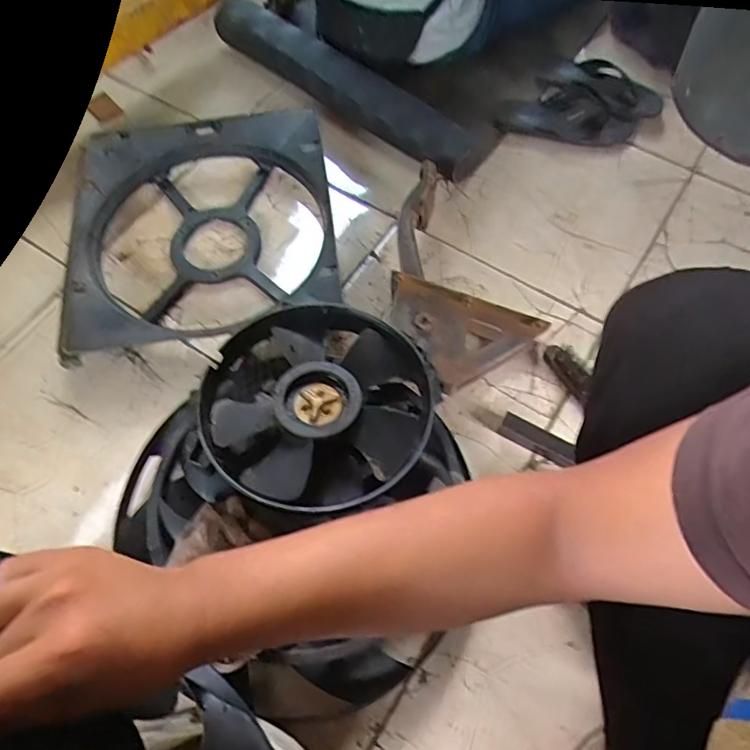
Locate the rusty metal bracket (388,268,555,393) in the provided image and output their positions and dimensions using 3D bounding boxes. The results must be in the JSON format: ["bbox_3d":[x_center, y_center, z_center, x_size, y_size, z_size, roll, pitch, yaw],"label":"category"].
[{"bbox_3d":[0.116,-0.046,0.846,0.237,0.096,0.128,21,66,10],"label":"rusty metal bracket"}]

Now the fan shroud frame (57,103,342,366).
[{"bbox_3d":[-0.295,-0.252,0.957,0.444,0.081,0.444,-8,65,-4],"label":"fan shroud frame"}]

